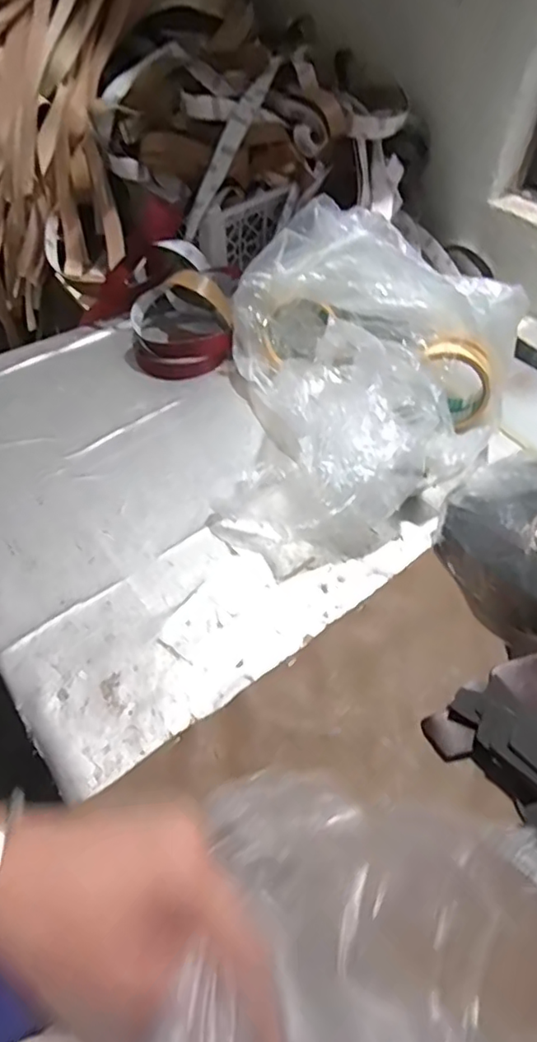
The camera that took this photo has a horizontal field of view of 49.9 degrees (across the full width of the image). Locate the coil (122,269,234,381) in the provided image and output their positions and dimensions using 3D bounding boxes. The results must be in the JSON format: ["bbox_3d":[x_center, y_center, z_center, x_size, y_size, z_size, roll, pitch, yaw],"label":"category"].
[{"bbox_3d":[-0.110,-0.235,0.694,0.126,0.086,0.104,-2,51,-4],"label":"coil"}]

